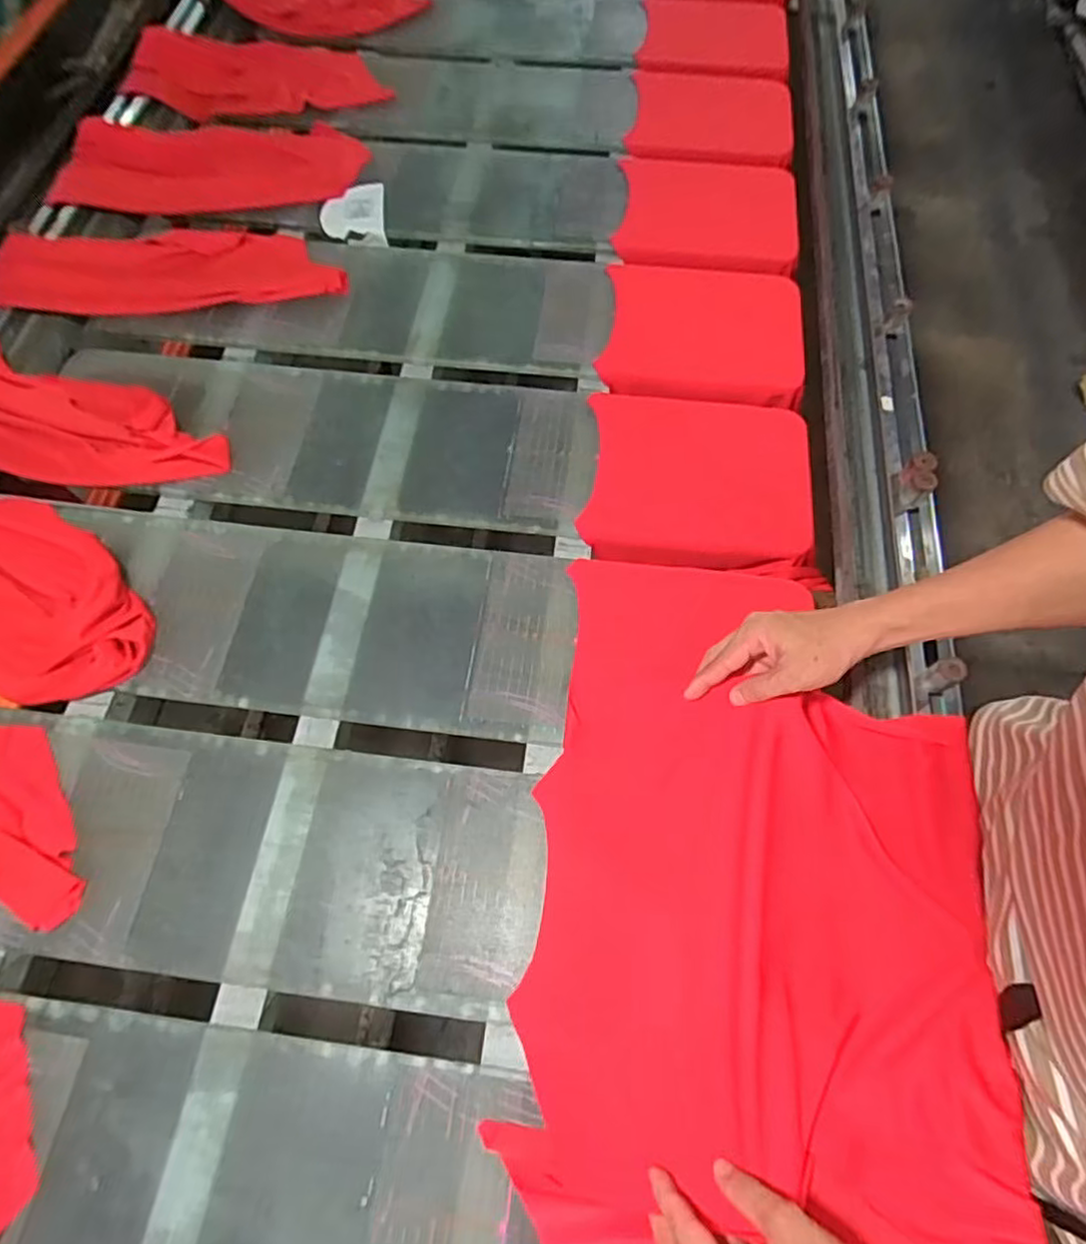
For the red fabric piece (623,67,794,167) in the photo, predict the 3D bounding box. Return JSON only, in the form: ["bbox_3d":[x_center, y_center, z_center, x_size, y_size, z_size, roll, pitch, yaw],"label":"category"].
[{"bbox_3d":[0.258,-0.776,1.026,0.243,0.019,0.222,6,66,3],"label":"red fabric piece"}]

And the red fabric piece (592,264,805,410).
[{"bbox_3d":[0.201,-0.371,0.852,0.242,0.013,0.225,4,66,2],"label":"red fabric piece"}]

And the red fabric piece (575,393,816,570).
[{"bbox_3d":[0.170,-0.164,0.752,0.238,0.028,0.219,2,66,1],"label":"red fabric piece"}]

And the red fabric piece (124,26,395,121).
[{"bbox_3d":[-0.439,-0.884,1.068,0.389,0.036,0.166,5,66,3],"label":"red fabric piece"}]

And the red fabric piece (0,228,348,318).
[{"bbox_3d":[-0.477,-0.467,0.866,0.424,0.053,0.147,-6,66,-2],"label":"red fabric piece"}]

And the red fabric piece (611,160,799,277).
[{"bbox_3d":[0.226,-0.572,0.933,0.234,0.030,0.198,5,66,3],"label":"red fabric piece"}]

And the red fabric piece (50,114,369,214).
[{"bbox_3d":[-0.460,-0.664,0.959,0.399,0.047,0.194,-1,66,0],"label":"red fabric piece"}]

